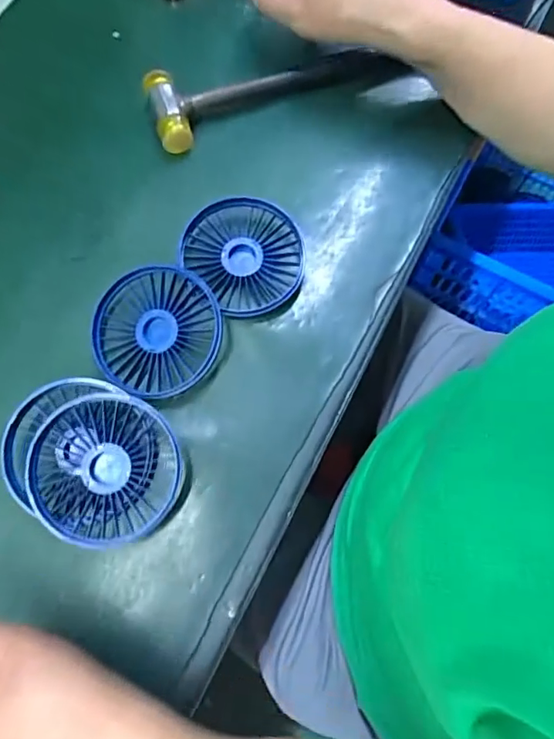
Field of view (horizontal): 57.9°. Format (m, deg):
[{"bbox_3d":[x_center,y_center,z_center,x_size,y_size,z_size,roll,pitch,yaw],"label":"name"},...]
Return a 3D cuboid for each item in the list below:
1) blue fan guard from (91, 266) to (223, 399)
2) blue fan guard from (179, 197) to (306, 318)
[{"bbox_3d":[-0.081,-0.026,0.336,0.084,0.023,0.080,1,74,-2],"label":"blue fan guard"},{"bbox_3d":[-0.021,-0.082,0.356,0.076,0.020,0.084,-40,79,-12],"label":"blue fan guard"}]

